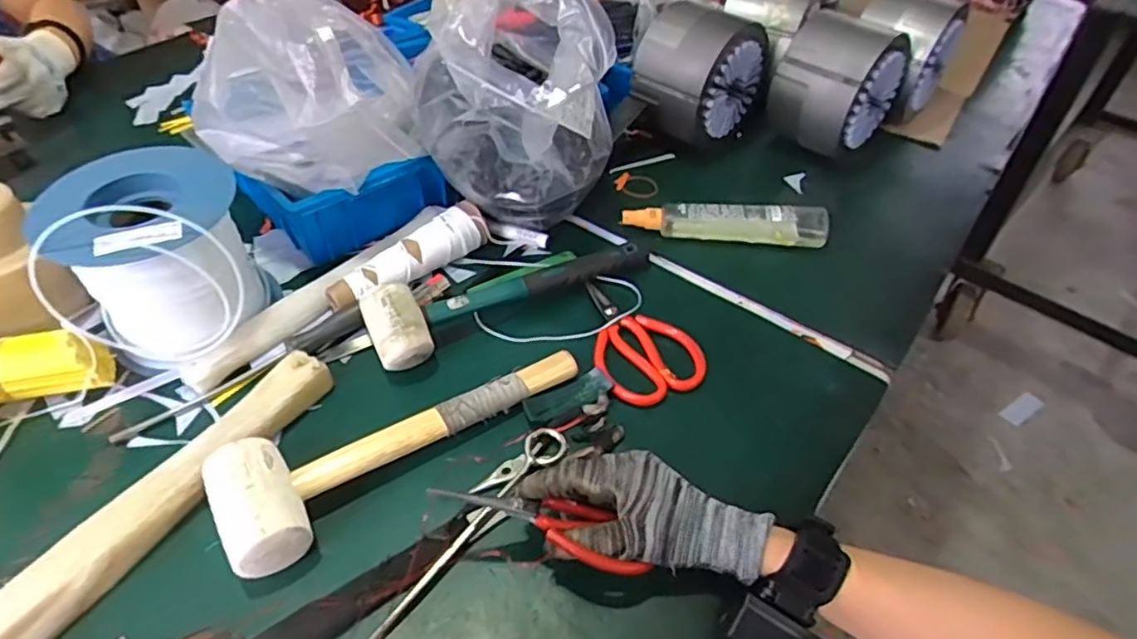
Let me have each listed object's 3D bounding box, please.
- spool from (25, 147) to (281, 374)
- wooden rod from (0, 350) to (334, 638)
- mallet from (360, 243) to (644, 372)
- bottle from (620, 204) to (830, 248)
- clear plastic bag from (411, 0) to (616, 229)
[{"bbox_3d":[-0.345,-0.043,0.558,0.158,0.146,0.126,-29,52,-26],"label":"spool"},{"bbox_3d":[-0.302,0.142,0.463,0.042,0.033,0.329,23,49,20],"label":"wooden rod"},{"bbox_3d":[-0.052,-0.038,0.627,0.300,0.048,0.069,-24,50,-23],"label":"mallet"},{"bbox_3d":[0.169,-0.105,0.714,0.218,0.043,0.050,2,45,1],"label":"bottle"},{"bbox_3d":[-0.050,-0.200,0.625,0.156,0.237,0.183,34,54,29],"label":"clear plastic bag"}]

